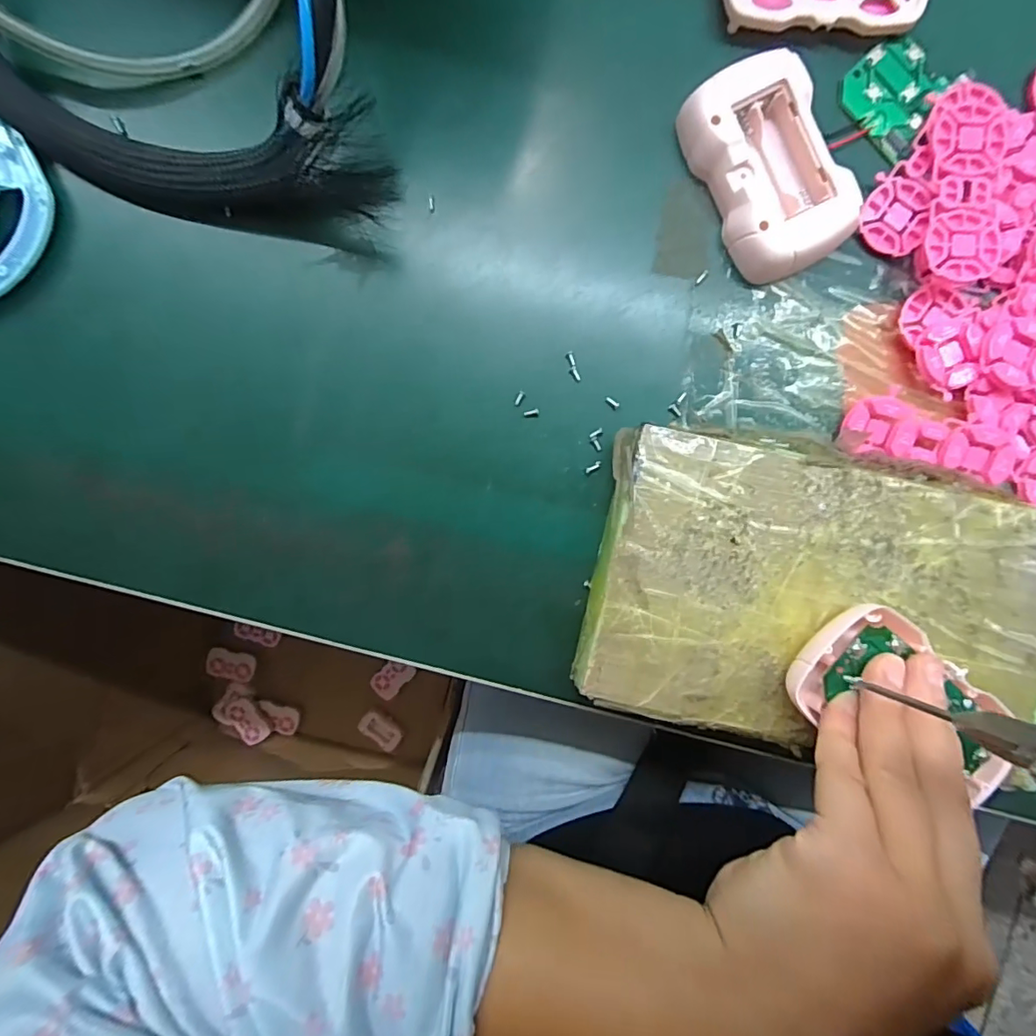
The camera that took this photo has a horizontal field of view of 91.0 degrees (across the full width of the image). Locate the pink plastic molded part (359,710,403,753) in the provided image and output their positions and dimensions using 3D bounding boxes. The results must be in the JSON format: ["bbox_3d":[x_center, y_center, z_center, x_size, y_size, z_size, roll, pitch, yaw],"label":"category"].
[{"bbox_3d":[-0.257,0.402,0.957,0.082,0.012,0.052,41,92,-3],"label":"pink plastic molded part"}]

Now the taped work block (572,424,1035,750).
[{"bbox_3d":[0.135,0.035,0.225,0.205,0.026,0.120,9,93,-1],"label":"taped work block"}]

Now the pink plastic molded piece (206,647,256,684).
[{"bbox_3d":[-0.541,0.277,0.958,0.094,0.014,0.052,10,73,-5],"label":"pink plastic molded piece"}]

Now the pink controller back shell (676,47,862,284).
[{"bbox_3d":[0.109,-0.151,0.222,0.051,0.017,0.085,-27,93,1],"label":"pink controller back shell"}]

